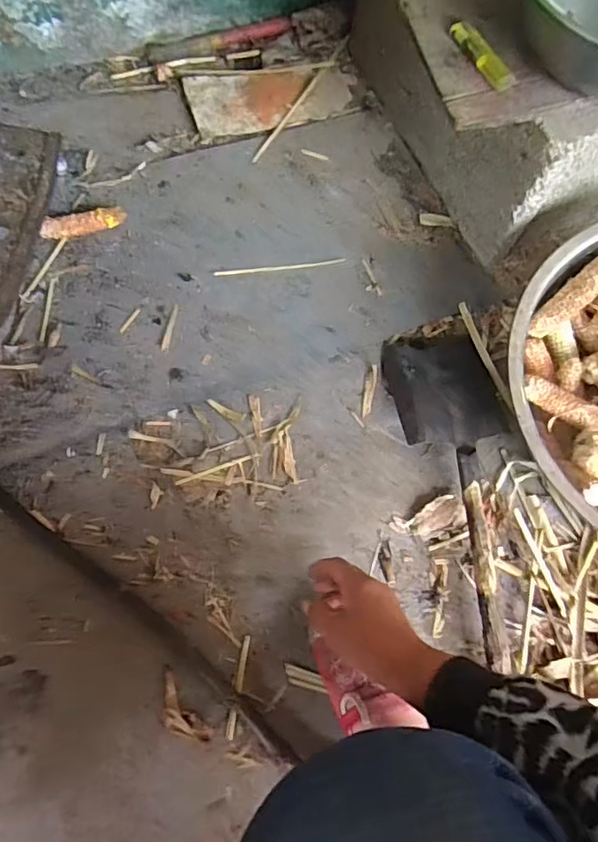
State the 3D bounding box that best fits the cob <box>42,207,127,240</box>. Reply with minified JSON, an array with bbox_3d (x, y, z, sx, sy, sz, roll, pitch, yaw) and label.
[{"bbox_3d":[-0.265,-0.243,0.686,0.099,0.024,0.024,-13,75,-7],"label":"cob"}]

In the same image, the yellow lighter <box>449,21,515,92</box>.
[{"bbox_3d":[0.164,-0.331,0.499,0.018,0.009,0.083,-25,77,-10],"label":"yellow lighter"}]

